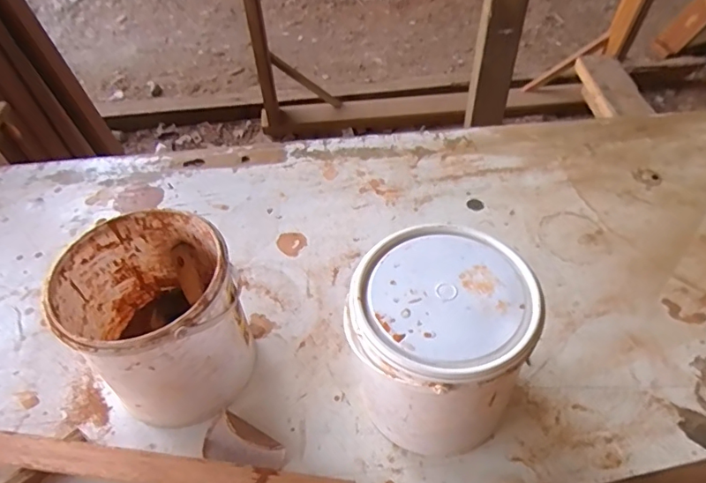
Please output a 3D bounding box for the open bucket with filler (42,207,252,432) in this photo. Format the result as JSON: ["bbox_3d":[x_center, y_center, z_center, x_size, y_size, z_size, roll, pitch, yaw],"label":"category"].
[{"bbox_3d":[-0.219,0.093,0.599,0.173,0.189,0.178,-1,48,2],"label":"open bucket with filler"}]

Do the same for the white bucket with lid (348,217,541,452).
[{"bbox_3d":[0.091,0.115,0.559,0.171,0.193,0.172,0,48,0],"label":"white bucket with lid"}]

